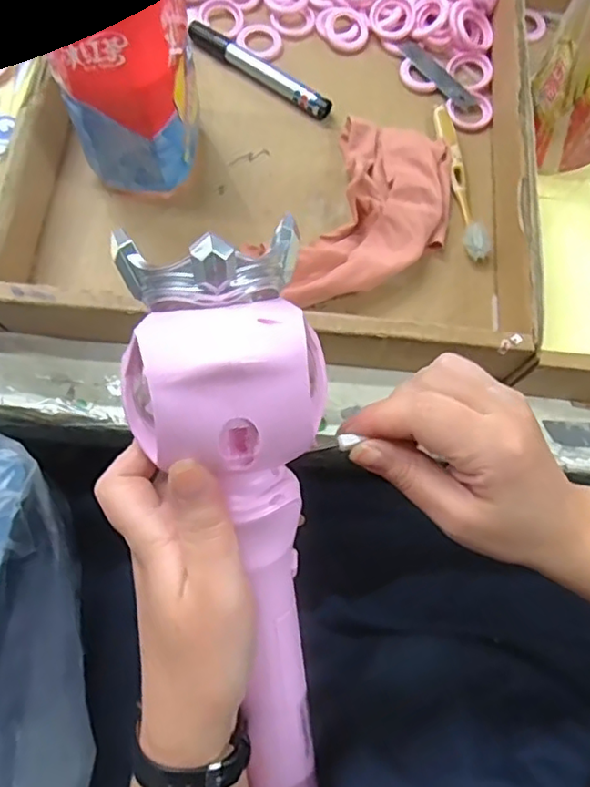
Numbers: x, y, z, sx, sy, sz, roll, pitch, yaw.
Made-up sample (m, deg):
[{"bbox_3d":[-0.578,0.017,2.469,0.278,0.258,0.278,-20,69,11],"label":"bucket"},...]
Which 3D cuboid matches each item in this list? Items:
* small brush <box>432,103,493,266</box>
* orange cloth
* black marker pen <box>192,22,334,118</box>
[{"bbox_3d":[0.127,-0.164,0.457,0.018,0.014,0.137,-5,72,-4],"label":"small brush"},{"bbox_3d":[0.053,-0.129,0.435,0.104,0.034,0.169,32,74,8],"label":"orange cloth"},{"bbox_3d":[-0.028,-0.259,0.481,0.132,0.013,0.018,34,74,8],"label":"black marker pen"}]

